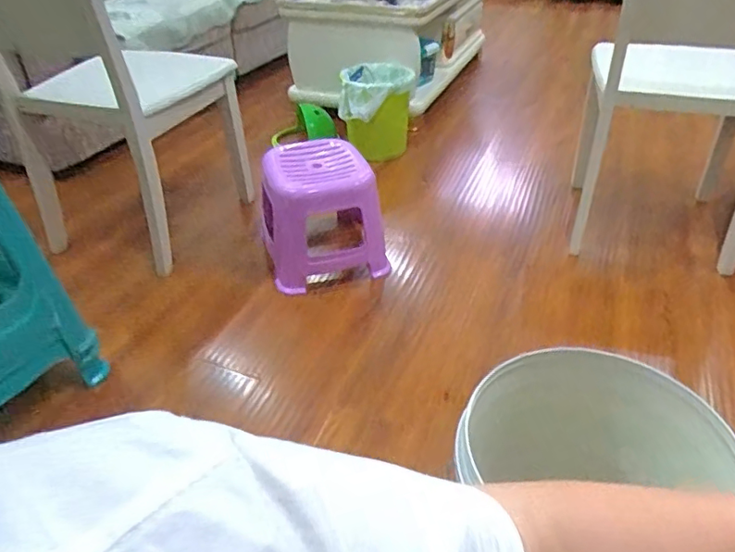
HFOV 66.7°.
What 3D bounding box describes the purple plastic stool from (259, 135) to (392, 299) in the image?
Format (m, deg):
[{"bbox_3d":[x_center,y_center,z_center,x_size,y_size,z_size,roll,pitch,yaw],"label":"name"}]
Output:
[{"bbox_3d":[-0.120,-0.155,1.382,0.275,0.269,0.288,-8,36,-9],"label":"purple plastic stool"}]

